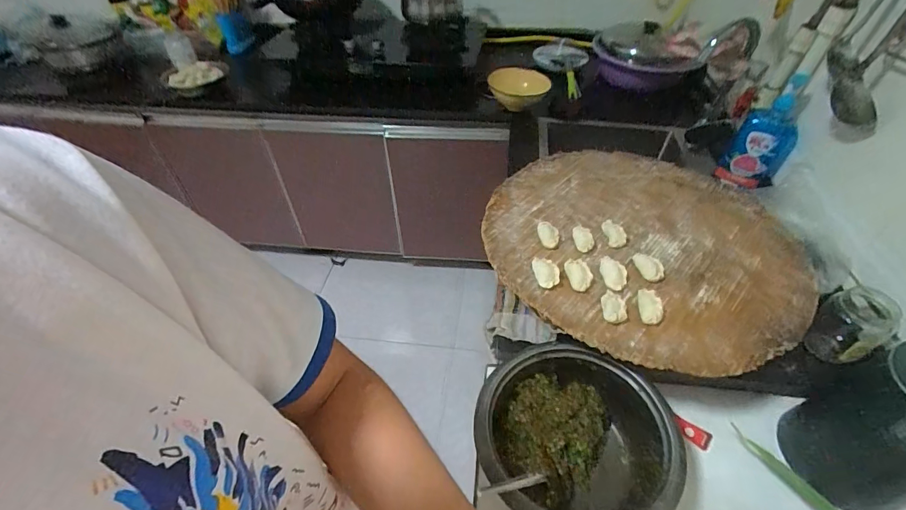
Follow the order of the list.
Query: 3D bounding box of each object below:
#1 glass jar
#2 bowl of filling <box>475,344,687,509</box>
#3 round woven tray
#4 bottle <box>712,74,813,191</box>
[{"bbox_3d":[0.608,0.116,0.654,0.082,0.120,0.082,-1,46,1],"label":"glass jar"},{"bbox_3d":[0.157,0.261,0.569,0.244,0.114,0.229,-1,46,1],"label":"bowl of filling"},{"bbox_3d":[0.313,-0.039,0.703,0.480,0.032,0.483,-1,46,1],"label":"round woven tray"},{"bbox_3d":[0.654,-0.250,0.878,0.104,0.213,0.062,26,51,24],"label":"bottle"}]

